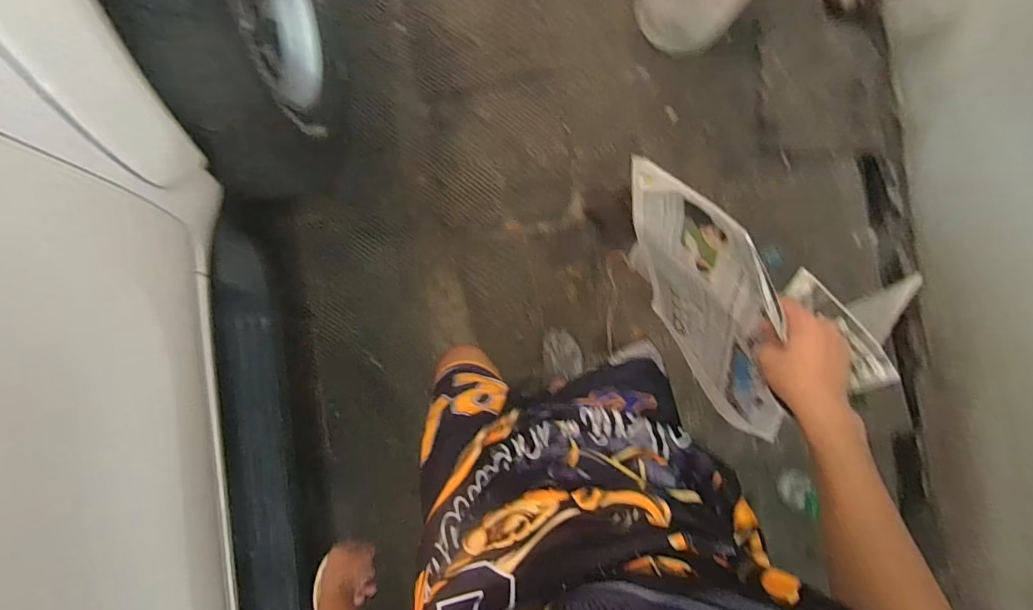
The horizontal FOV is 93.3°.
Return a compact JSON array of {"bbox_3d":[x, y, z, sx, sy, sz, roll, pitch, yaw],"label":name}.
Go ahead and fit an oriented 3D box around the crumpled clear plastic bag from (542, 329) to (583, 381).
[{"bbox_3d":[0.134,0.139,1.420,0.108,0.060,0.143,-6,85,-3],"label":"crumpled clear plastic bag"}]

